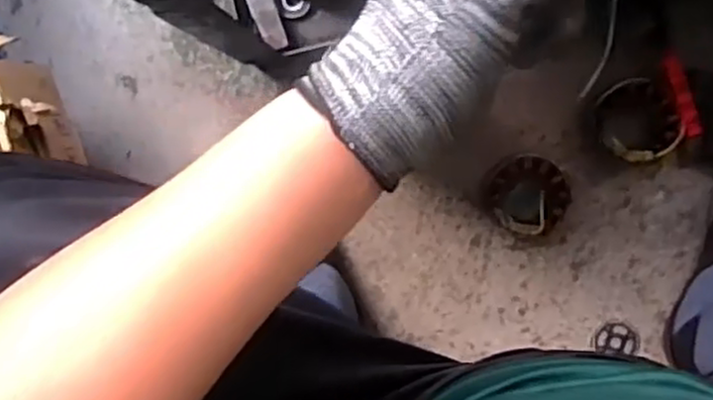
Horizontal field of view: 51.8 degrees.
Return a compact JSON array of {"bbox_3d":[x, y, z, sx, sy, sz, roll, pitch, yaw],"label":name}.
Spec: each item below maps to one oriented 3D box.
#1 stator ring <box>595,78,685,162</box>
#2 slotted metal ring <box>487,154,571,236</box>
[{"bbox_3d":[0.292,-0.083,0.767,0.081,0.038,0.085,0,94,4],"label":"stator ring"},{"bbox_3d":[0.183,-0.005,0.780,0.085,0.045,0.084,0,94,4],"label":"slotted metal ring"}]

